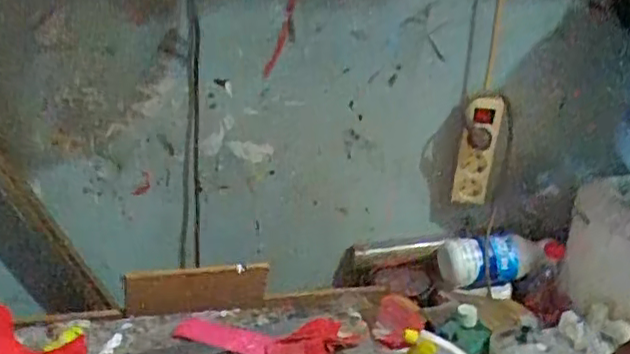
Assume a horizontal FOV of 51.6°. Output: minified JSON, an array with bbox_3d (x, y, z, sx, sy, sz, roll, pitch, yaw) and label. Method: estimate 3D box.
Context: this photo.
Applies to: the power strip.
[{"bbox_3d":[0.238,-0.032,0.959,0.051,0.214,0.035,5,51,8],"label":"power strip"}]

